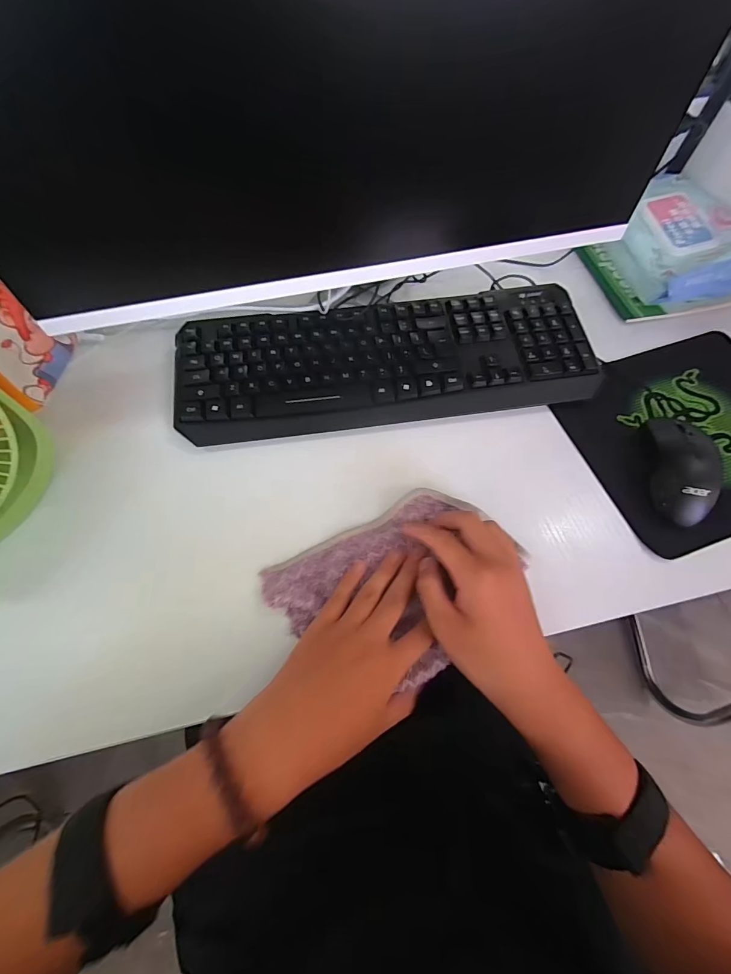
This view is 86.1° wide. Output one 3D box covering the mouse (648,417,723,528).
[{"bbox_3d":[0.290,-0.018,0.360,0.047,0.037,0.103,10,65,4],"label":"mouse"}]

